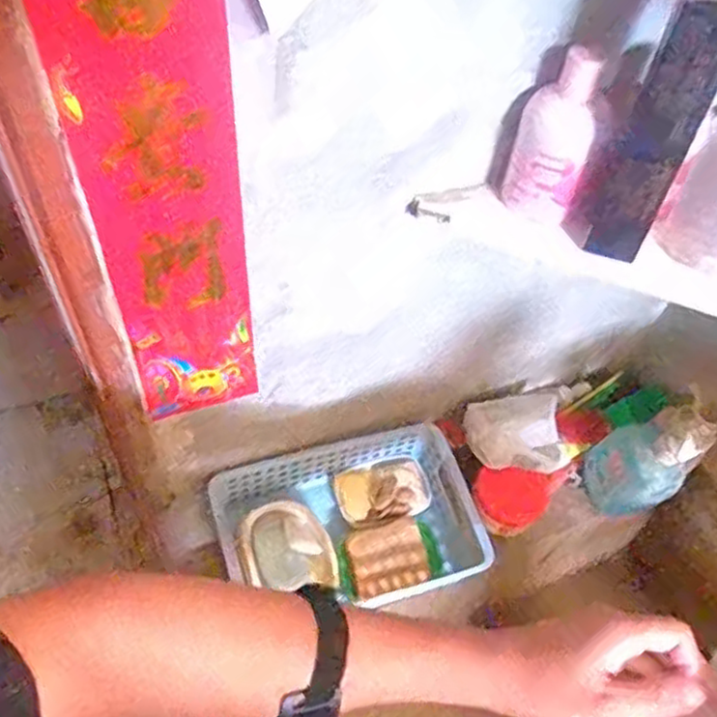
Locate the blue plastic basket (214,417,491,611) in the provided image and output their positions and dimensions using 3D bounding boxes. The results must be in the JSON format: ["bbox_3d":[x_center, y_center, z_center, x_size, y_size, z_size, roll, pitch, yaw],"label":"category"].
[{"bbox_3d":[-0.008,0.184,0.777,0.267,0.081,0.172,-12,55,-14],"label":"blue plastic basket"}]

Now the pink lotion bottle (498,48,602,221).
[{"bbox_3d":[0.137,-0.154,0.510,0.049,0.117,0.040,13,53,5],"label":"pink lotion bottle"}]

